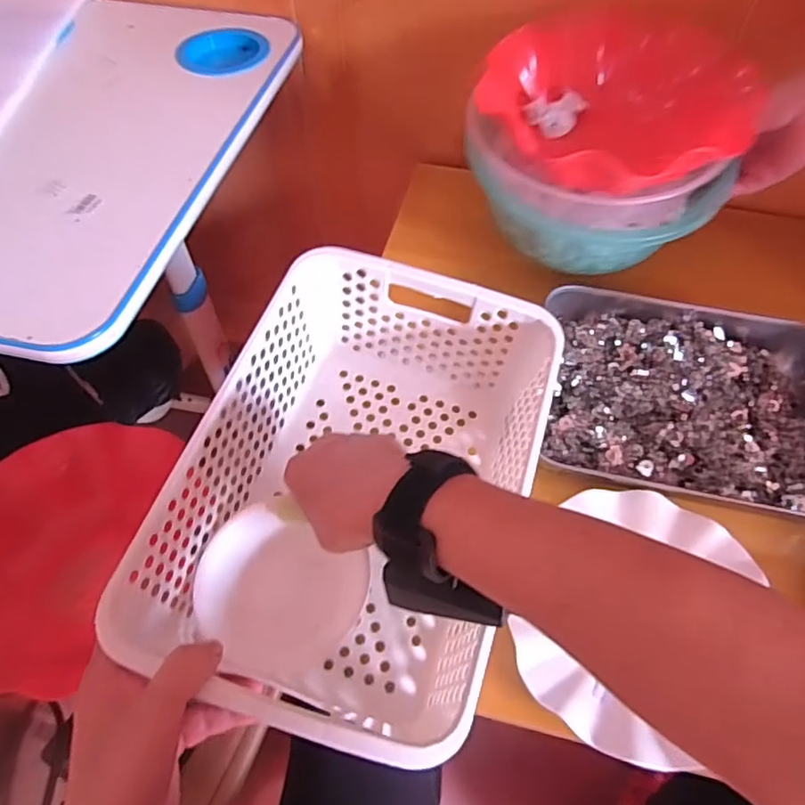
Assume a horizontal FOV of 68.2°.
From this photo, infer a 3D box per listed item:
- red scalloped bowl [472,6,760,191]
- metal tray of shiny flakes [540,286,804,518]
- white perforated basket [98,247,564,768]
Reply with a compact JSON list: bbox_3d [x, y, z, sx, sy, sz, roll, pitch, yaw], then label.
[{"bbox_3d":[0.189,-0.265,0.532,0.216,0.064,0.213,25,59,15],"label":"red scalloped bowl"},{"bbox_3d":[0.250,-0.010,0.515,0.236,0.027,0.191,9,56,6],"label":"metal tray of shiny flakes"},{"bbox_3d":[-0.023,0.055,0.423,0.204,0.129,0.296,16,57,10],"label":"white perforated basket"}]

